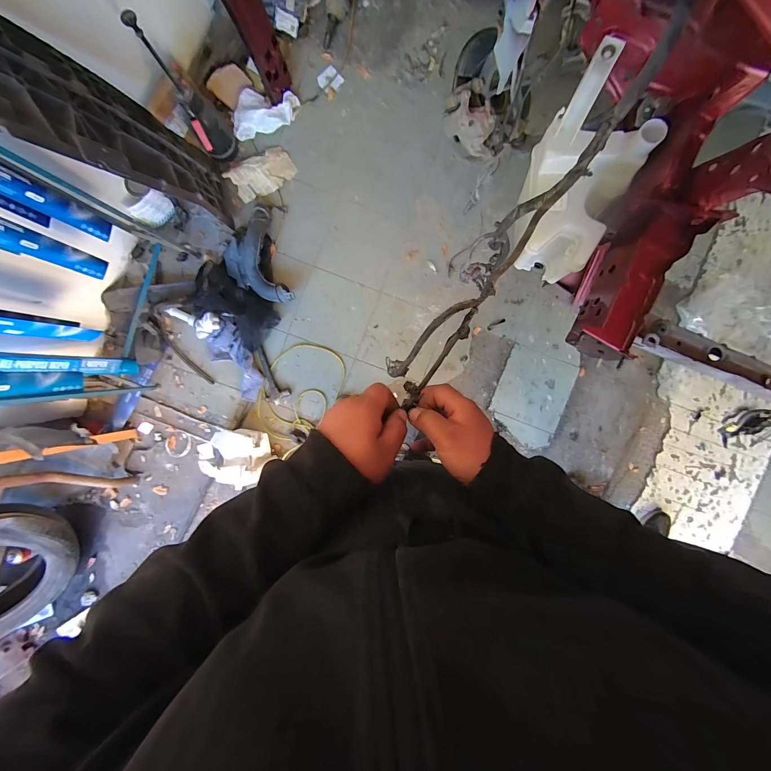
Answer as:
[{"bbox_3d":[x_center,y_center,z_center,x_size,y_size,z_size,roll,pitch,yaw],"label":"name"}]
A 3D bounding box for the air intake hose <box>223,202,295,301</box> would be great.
[{"bbox_3d":[-0.537,-0.516,1.324,0.225,0.097,0.396,-16,94,1],"label":"air intake hose"}]

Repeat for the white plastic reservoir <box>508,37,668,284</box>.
[{"bbox_3d":[0.334,-0.348,0.598,0.167,0.234,0.279,3,92,0],"label":"white plastic reservoir"}]

